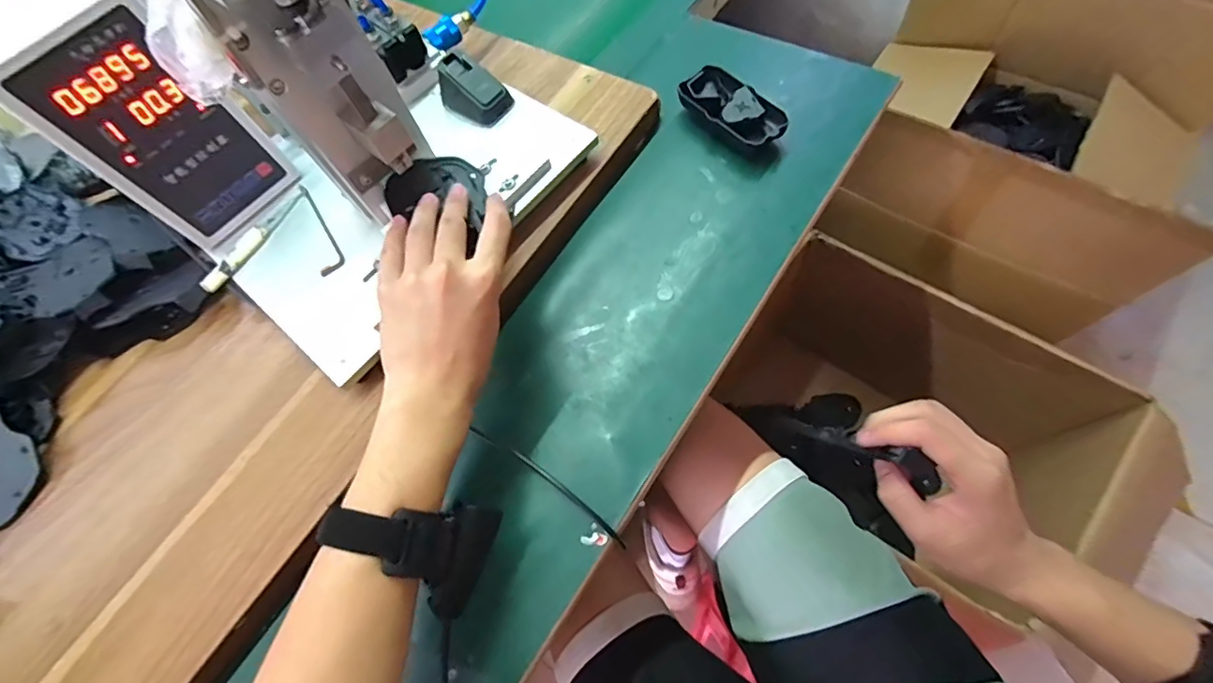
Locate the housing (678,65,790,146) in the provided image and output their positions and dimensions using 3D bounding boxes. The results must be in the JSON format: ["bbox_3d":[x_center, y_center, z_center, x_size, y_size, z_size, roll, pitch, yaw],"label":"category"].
[{"bbox_3d":[0.119,-0.221,0.506,0.051,0.025,0.110,-38,67,-10],"label":"housing"}]

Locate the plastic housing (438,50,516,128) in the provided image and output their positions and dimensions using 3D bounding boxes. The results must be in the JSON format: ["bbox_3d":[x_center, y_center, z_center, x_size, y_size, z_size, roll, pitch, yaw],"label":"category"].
[{"bbox_3d":[-0.125,-0.232,0.490,0.065,0.040,0.040,27,72,18],"label":"plastic housing"}]

